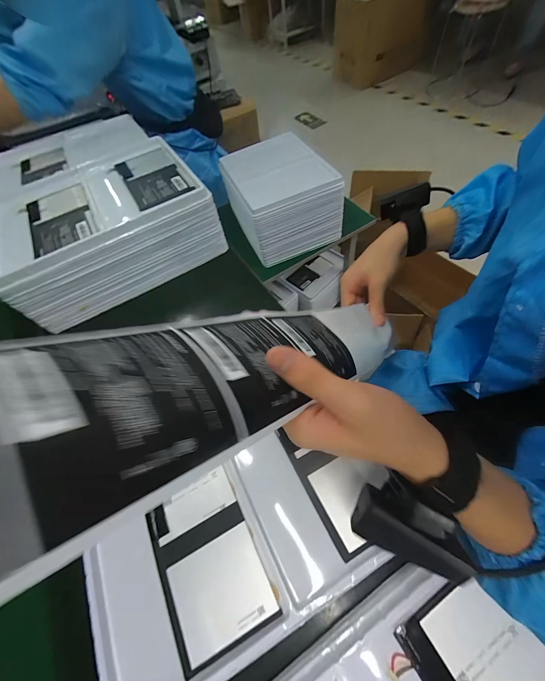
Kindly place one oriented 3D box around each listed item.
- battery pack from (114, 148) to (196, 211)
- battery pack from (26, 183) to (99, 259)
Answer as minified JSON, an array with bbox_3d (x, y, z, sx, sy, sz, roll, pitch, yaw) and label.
[{"bbox_3d":[-0.203,-0.277,0.458,0.086,0.005,0.172,-28,62,-15],"label":"battery pack"},{"bbox_3d":[-0.327,-0.187,0.426,0.091,0.018,0.169,-26,62,-14],"label":"battery pack"}]

